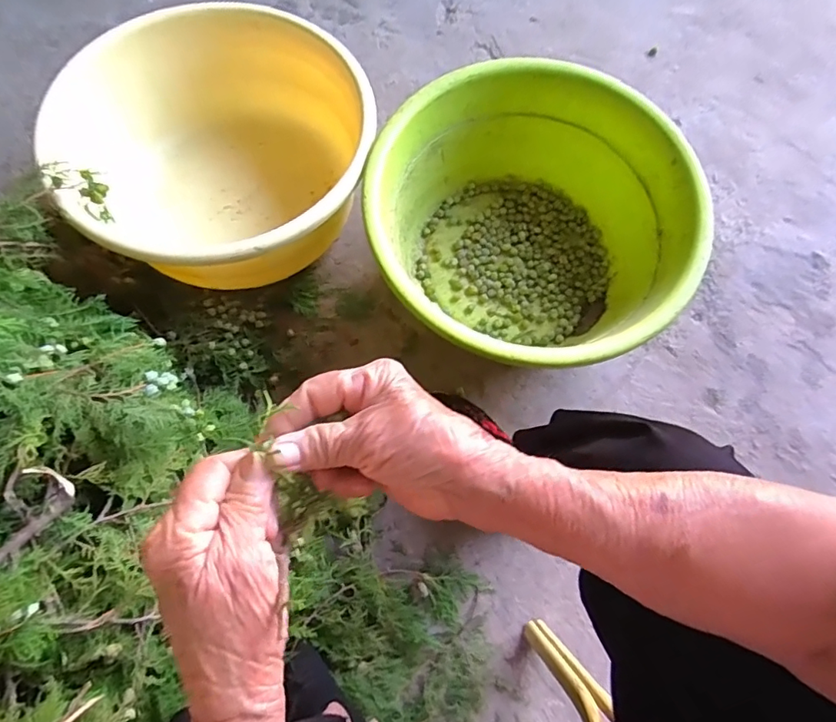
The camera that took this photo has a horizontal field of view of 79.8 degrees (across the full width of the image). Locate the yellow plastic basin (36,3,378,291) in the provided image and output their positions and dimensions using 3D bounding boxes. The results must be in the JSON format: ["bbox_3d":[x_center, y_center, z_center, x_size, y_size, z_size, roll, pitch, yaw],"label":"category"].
[{"bbox_3d":[-0.281,-0.283,0.746,0.424,0.201,0.377,0,74,-2],"label":"yellow plastic basin"}]

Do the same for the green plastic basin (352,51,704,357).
[{"bbox_3d":[0.151,-0.184,0.737,0.425,0.194,0.428,1,74,-2],"label":"green plastic basin"}]

